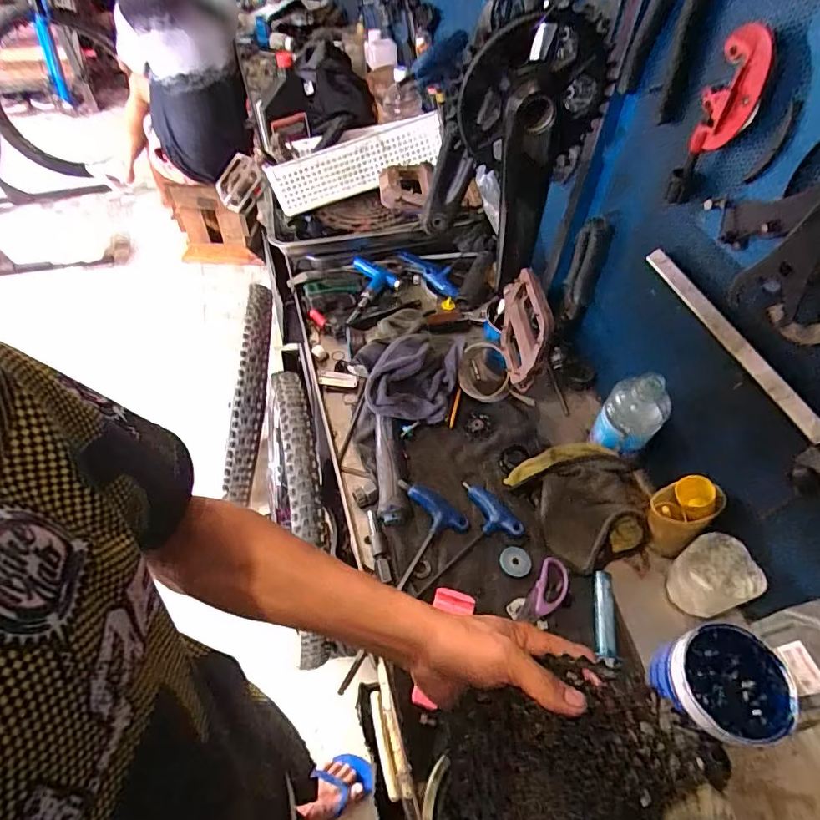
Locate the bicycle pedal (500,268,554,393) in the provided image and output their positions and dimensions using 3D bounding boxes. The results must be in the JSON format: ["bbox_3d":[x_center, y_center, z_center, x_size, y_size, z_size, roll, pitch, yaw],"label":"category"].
[{"bbox_3d":[0.115,-0.085,0.494,0.021,0.104,0.105,0,52,-3],"label":"bicycle pedal"}]

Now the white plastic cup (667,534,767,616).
[{"bbox_3d":[0.339,0.190,0.557,0.053,0.086,0.073,-20,56,-18],"label":"white plastic cup"}]

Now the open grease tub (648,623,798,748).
[{"bbox_3d":[0.307,0.275,0.490,0.108,0.074,0.100,-22,56,-19],"label":"open grease tub"}]

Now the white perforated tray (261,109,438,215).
[{"bbox_3d":[-0.091,-0.426,0.854,0.301,0.089,0.036,-22,55,-2],"label":"white perforated tray"}]

